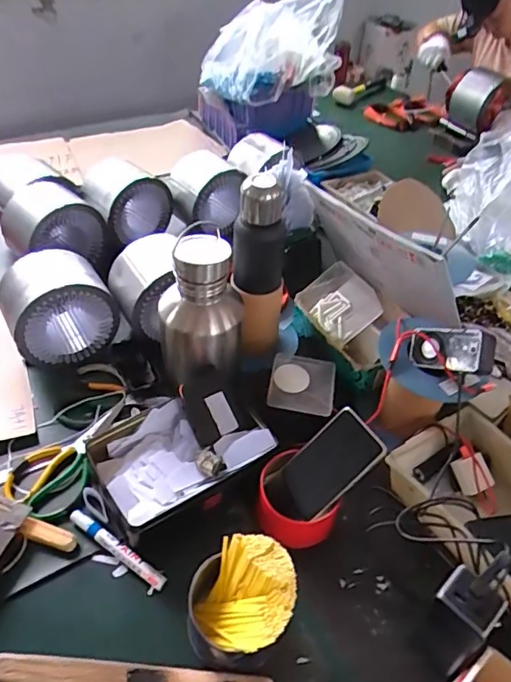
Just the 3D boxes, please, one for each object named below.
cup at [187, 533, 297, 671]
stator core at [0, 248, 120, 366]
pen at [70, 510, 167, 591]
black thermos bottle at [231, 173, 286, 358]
[{"bbox_3d":[-0.017,0.268,0.537,0.102,0.093,0.104,3,45,-3],"label":"cup"},{"bbox_3d":[-0.301,-0.049,0.802,0.156,0.142,0.105,-19,48,-22],"label":"stator core"},{"bbox_3d":[-0.163,0.244,0.612,0.139,0.011,0.017,28,49,21],"label":"pen"},{"bbox_3d":[0.003,-0.092,0.775,0.081,0.290,0.073,8,44,5],"label":"black thermos bottle"}]

